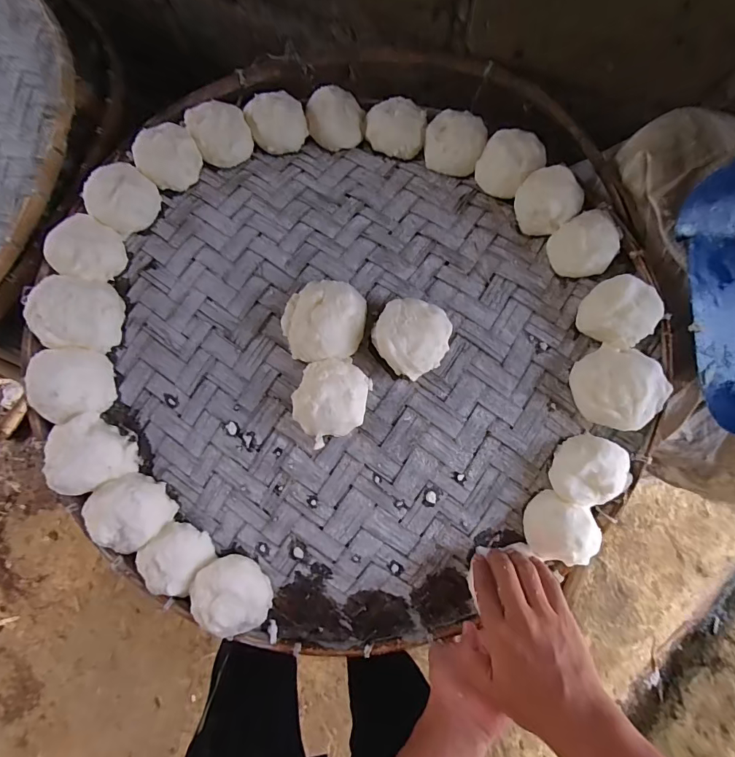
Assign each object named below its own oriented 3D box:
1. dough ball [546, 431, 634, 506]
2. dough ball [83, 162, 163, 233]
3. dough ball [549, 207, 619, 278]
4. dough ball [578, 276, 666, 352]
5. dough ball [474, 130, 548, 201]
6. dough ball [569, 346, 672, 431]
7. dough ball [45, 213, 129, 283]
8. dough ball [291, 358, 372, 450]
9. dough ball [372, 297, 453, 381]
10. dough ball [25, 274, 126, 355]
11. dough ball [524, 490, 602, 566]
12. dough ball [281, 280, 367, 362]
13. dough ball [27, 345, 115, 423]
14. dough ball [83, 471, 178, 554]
[{"bbox_3d":[0.237,0.098,0.442,0.078,0.033,0.068,-30,83,1],"label":"dough ball"},{"bbox_3d":[-0.302,-0.223,0.508,0.071,0.056,0.076,0,84,4],"label":"dough ball"},{"bbox_3d":[0.256,-0.157,0.484,0.076,0.040,0.070,0,84,4],"label":"dough ball"},{"bbox_3d":[0.281,-0.074,0.462,0.072,0.052,0.074,0,84,4],"label":"dough ball"},{"bbox_3d":[0.181,-0.276,0.531,0.073,0.045,0.067,0,84,4],"label":"dough ball"},{"bbox_3d":[0.273,0.012,0.448,0.086,0.049,0.083,0,84,4],"label":"dough ball"},{"bbox_3d":[-0.336,-0.154,0.497,0.074,0.058,0.074,0,84,4],"label":"dough ball"},{"bbox_3d":[-0.040,0.020,0.453,0.086,0.048,0.083,0,84,4],"label":"dough ball"},{"bbox_3d":[0.048,-0.045,0.457,0.079,0.054,0.078,0,84,4],"label":"dough ball"},{"bbox_3d":[-0.341,-0.076,0.485,0.083,0.055,0.080,0,84,4],"label":"dough ball"},{"bbox_3d":[0.210,0.165,0.447,0.070,0.040,0.065,0,84,4],"label":"dough ball"},{"bbox_3d":[-0.048,-0.066,0.466,0.088,0.053,0.089,0,84,4],"label":"dough ball"},{"bbox_3d":[-0.341,0.005,0.475,0.072,0.055,0.078,0,84,4],"label":"dough ball"},{"bbox_3d":[-0.266,0.149,0.454,0.076,0.047,0.078,0,84,4],"label":"dough ball"}]

